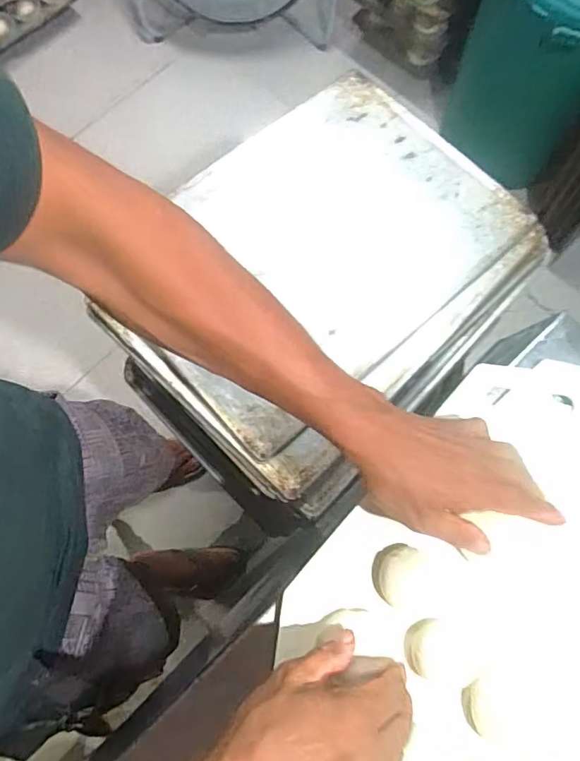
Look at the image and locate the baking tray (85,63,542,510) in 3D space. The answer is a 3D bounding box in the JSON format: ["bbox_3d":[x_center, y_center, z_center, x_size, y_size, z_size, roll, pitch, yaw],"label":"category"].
[{"bbox_3d":[0.040,-0.138,0.611,0.377,0.046,0.466,42,78,10],"label":"baking tray"}]

